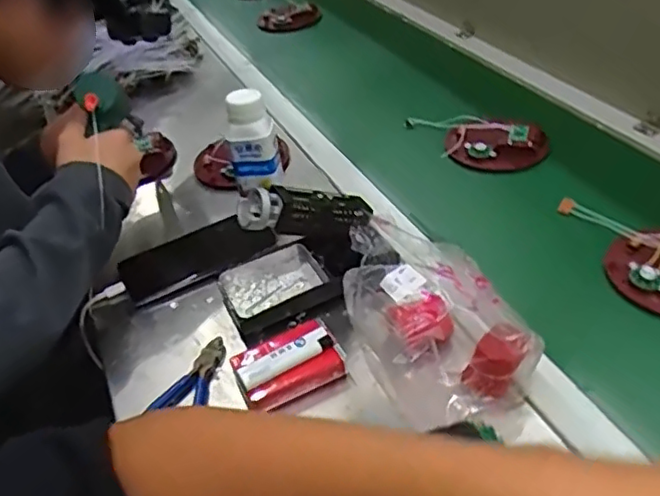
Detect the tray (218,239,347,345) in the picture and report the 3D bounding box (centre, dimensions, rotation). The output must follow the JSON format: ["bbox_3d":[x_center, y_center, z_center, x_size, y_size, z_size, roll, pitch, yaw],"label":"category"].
[{"bbox_3d":[-0.053,0.038,0.595,0.098,0.027,0.086,-21,42,-15],"label":"tray"}]

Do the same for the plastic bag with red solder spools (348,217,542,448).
[{"bbox_3d":[0.072,0.051,0.522,0.118,0.089,0.186,-17,41,-10],"label":"plastic bag with red solder spools"}]

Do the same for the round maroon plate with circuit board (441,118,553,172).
[{"bbox_3d":[0.204,-0.129,0.755,0.119,0.030,0.069,6,42,15],"label":"round maroon plate with circuit board"}]

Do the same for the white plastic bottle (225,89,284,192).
[{"bbox_3d":[-0.085,-0.120,0.671,0.051,0.098,0.046,-10,40,-2],"label":"white plastic bottle"}]

